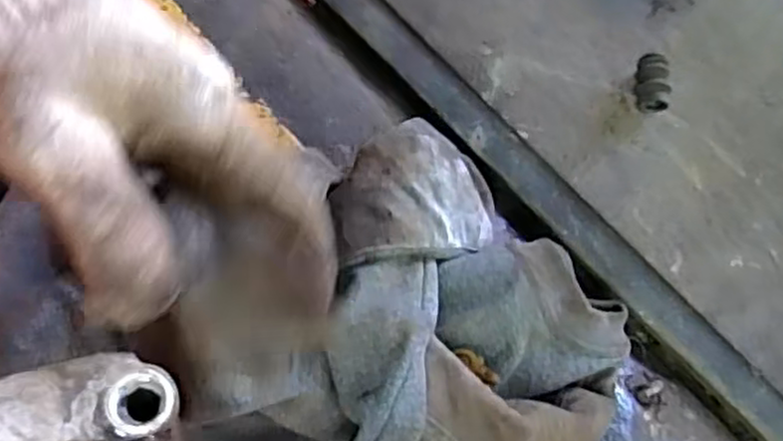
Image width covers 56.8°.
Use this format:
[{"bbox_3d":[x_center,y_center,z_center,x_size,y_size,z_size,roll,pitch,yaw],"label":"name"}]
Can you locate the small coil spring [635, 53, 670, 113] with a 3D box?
[{"bbox_3d":[0.185,-0.098,0.516,0.022,0.019,0.036,0,73,1],"label":"small coil spring"}]

